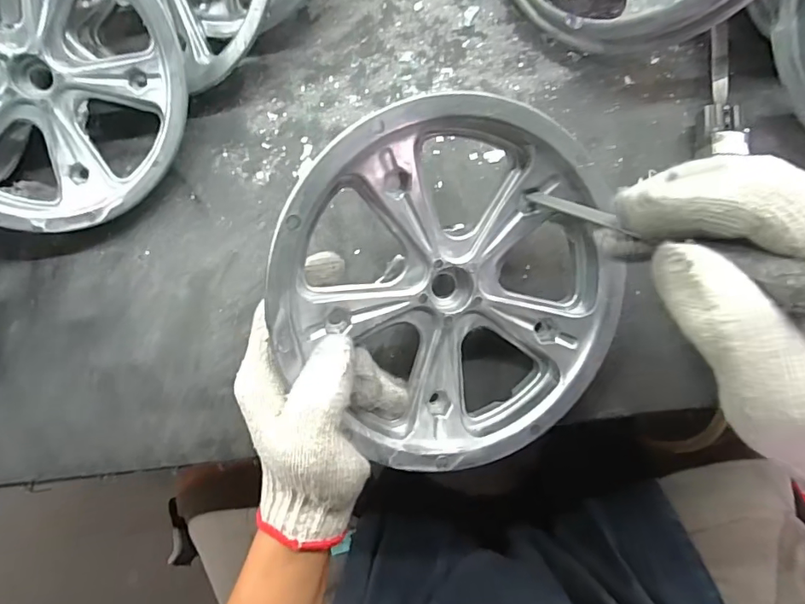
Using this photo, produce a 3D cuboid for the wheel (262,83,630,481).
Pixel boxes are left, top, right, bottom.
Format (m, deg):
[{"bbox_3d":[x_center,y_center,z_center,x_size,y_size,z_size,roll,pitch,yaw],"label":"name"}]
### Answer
[{"bbox_3d":[0.032,-0.009,0.301,0.201,0.030,0.217,-4,104,-17],"label":"wheel"}]

